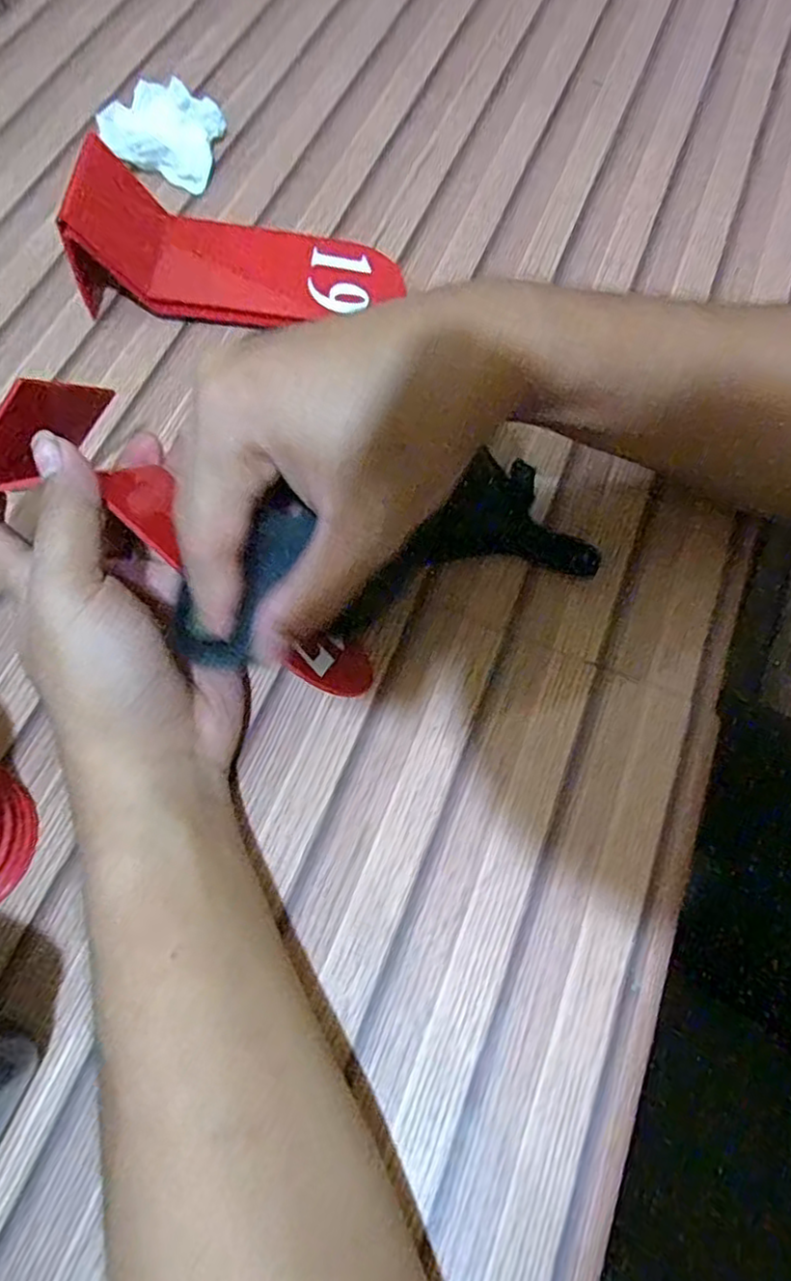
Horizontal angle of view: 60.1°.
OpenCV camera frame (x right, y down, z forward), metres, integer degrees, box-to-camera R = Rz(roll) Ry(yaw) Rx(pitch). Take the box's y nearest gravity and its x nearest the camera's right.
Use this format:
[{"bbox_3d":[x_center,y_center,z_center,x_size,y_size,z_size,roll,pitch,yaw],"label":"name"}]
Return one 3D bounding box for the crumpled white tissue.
[{"bbox_3d":[-0.133,-0.301,0.402,0.058,0.029,0.065,11,68,2],"label":"crumpled white tissue"}]

